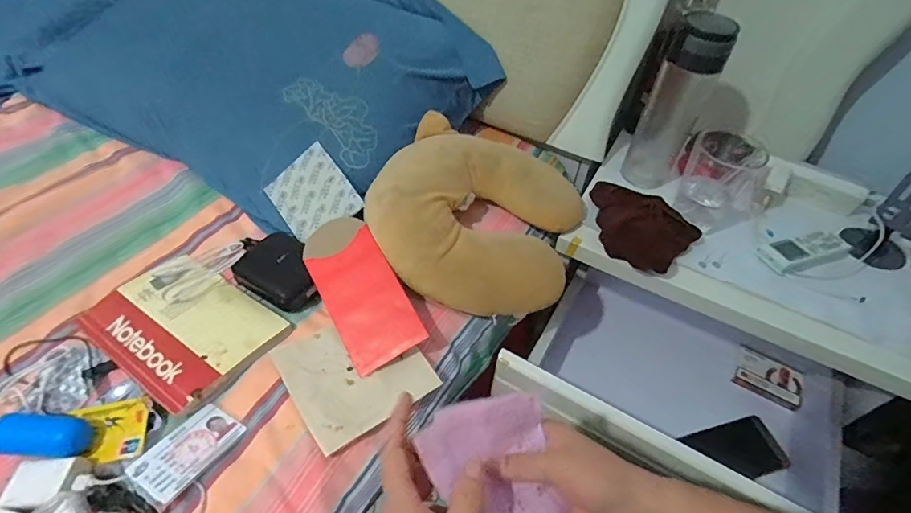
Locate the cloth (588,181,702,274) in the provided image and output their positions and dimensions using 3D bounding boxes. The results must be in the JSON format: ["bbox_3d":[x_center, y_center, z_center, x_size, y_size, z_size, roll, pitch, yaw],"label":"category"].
[{"bbox_3d":[0.243,-0.046,0.626,0.157,0.054,0.105,28,51,19],"label":"cloth"}]

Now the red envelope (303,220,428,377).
[{"bbox_3d":[-0.112,0.036,0.544,0.086,0.010,0.184,-29,71,-9],"label":"red envelope"}]

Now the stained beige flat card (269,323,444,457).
[{"bbox_3d":[-0.107,0.121,0.500,0.134,0.008,0.127,-26,58,-29],"label":"stained beige flat card"}]

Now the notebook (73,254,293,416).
[{"bbox_3d":[-0.301,0.074,0.518,0.199,0.022,0.136,30,52,20],"label":"notebook"}]

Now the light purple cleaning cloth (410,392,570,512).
[{"bbox_3d":[0.043,0.180,0.329,0.091,0.027,0.161,-17,77,-32],"label":"light purple cleaning cloth"}]

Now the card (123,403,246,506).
[{"bbox_3d":[-0.246,0.176,0.428,0.055,0.005,0.085,26,41,19],"label":"card"}]

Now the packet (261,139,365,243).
[{"bbox_3d":[-0.187,-0.079,0.610,0.100,0.007,0.129,-41,67,3],"label":"packet"}]

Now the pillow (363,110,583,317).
[{"bbox_3d":[0.028,-0.057,0.619,0.262,0.083,0.270,19,49,11],"label":"pillow"}]

